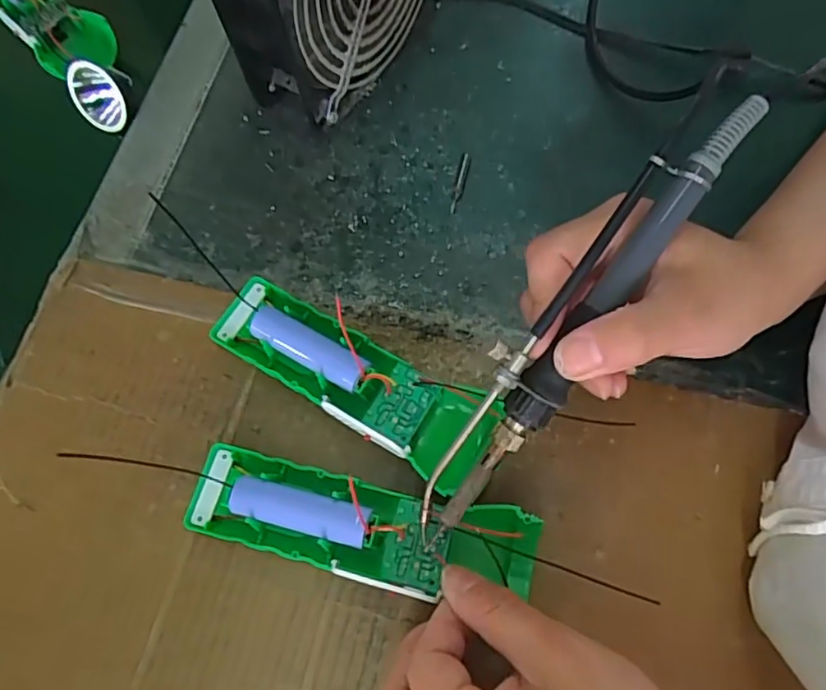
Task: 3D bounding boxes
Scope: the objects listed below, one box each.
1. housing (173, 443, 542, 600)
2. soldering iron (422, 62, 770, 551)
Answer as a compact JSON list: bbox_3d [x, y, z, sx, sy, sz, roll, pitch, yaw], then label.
[{"bbox_3d":[-0.025,0.080,0.271,0.157,0.020,0.043,9,68,10],"label":"housing"},{"bbox_3d":[0.062,-0.011,0.232,0.027,0.021,0.200,37,97,15],"label":"soldering iron"}]

